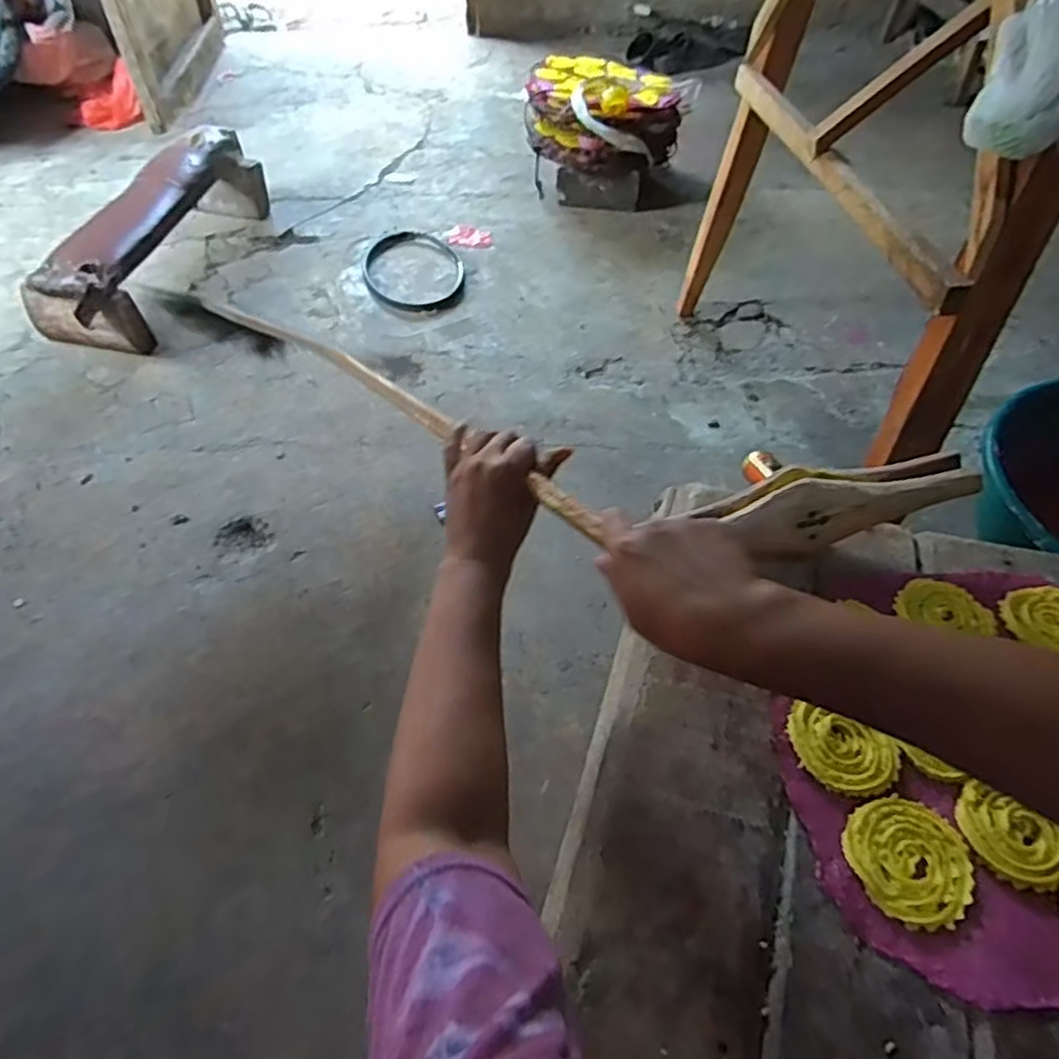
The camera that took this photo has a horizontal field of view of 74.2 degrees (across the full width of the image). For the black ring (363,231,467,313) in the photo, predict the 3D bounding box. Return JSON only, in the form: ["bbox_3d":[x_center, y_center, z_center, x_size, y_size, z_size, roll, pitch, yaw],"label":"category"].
[{"bbox_3d":[-0.248,-0.559,1.502,0.207,0.018,0.295,-12,51,-10],"label":"black ring"}]

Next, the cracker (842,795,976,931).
[{"bbox_3d":[0.256,0.220,0.469,0.077,0.004,0.079,0,50,0],"label":"cracker"}]

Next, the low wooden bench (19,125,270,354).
[{"bbox_3d":[-0.747,-0.614,1.443,0.209,0.182,0.637,11,51,10],"label":"low wooden bench"}]

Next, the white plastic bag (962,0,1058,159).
[{"bbox_3d":[0.406,-0.367,0.554,0.076,0.108,0.082,23,54,18],"label":"white plastic bag"}]

